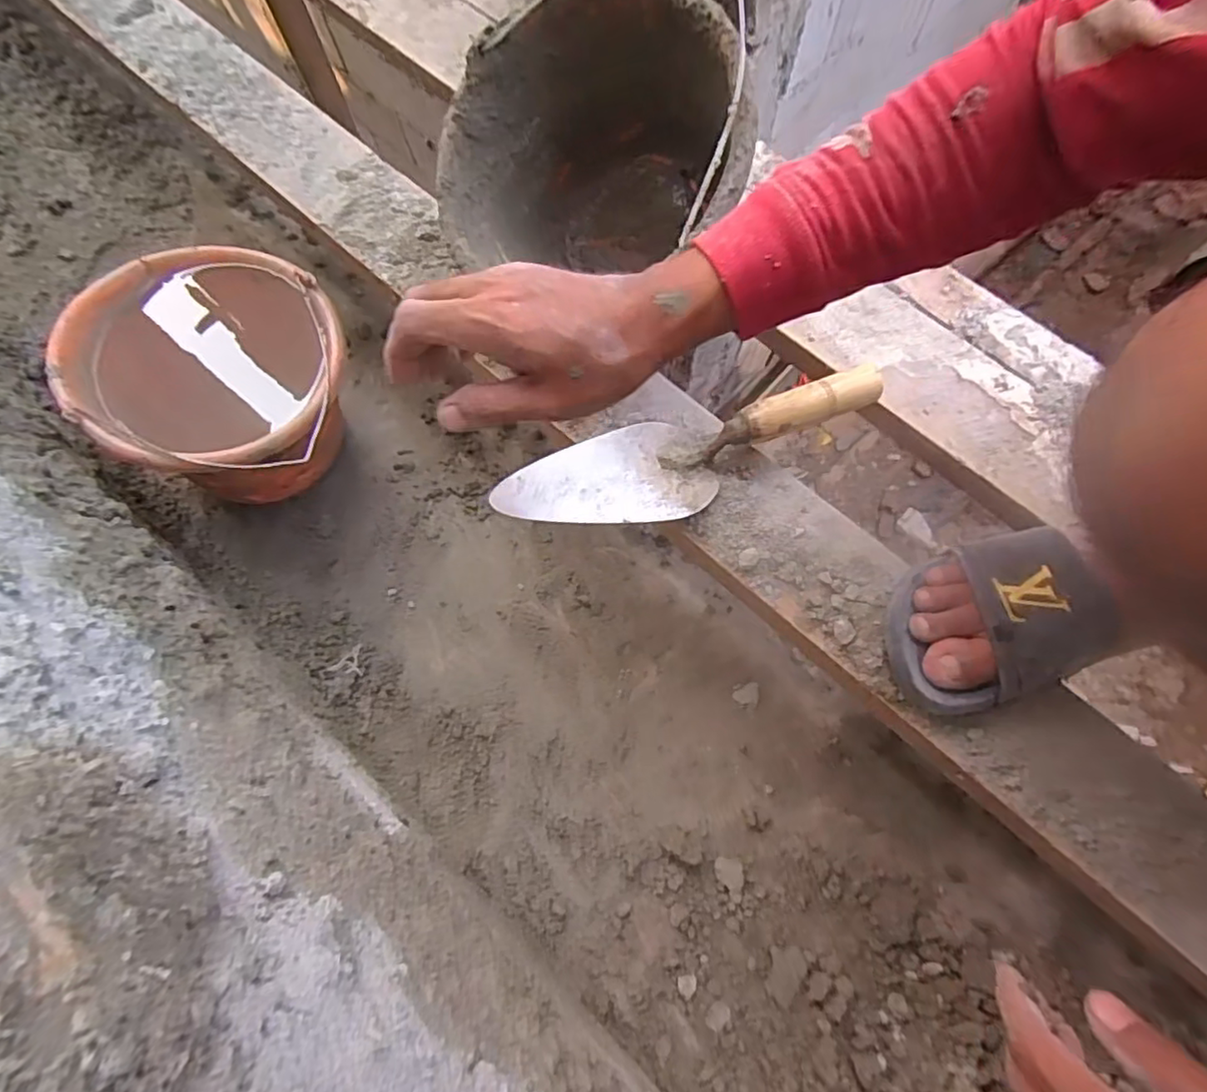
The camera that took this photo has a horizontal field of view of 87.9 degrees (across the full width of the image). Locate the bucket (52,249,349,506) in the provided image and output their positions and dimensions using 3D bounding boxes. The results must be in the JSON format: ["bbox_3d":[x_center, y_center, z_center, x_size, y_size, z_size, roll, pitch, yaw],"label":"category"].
[{"bbox_3d":[-0.351,-0.154,0.618,0.248,0.186,0.221,28,76,10],"label":"bucket"}]

